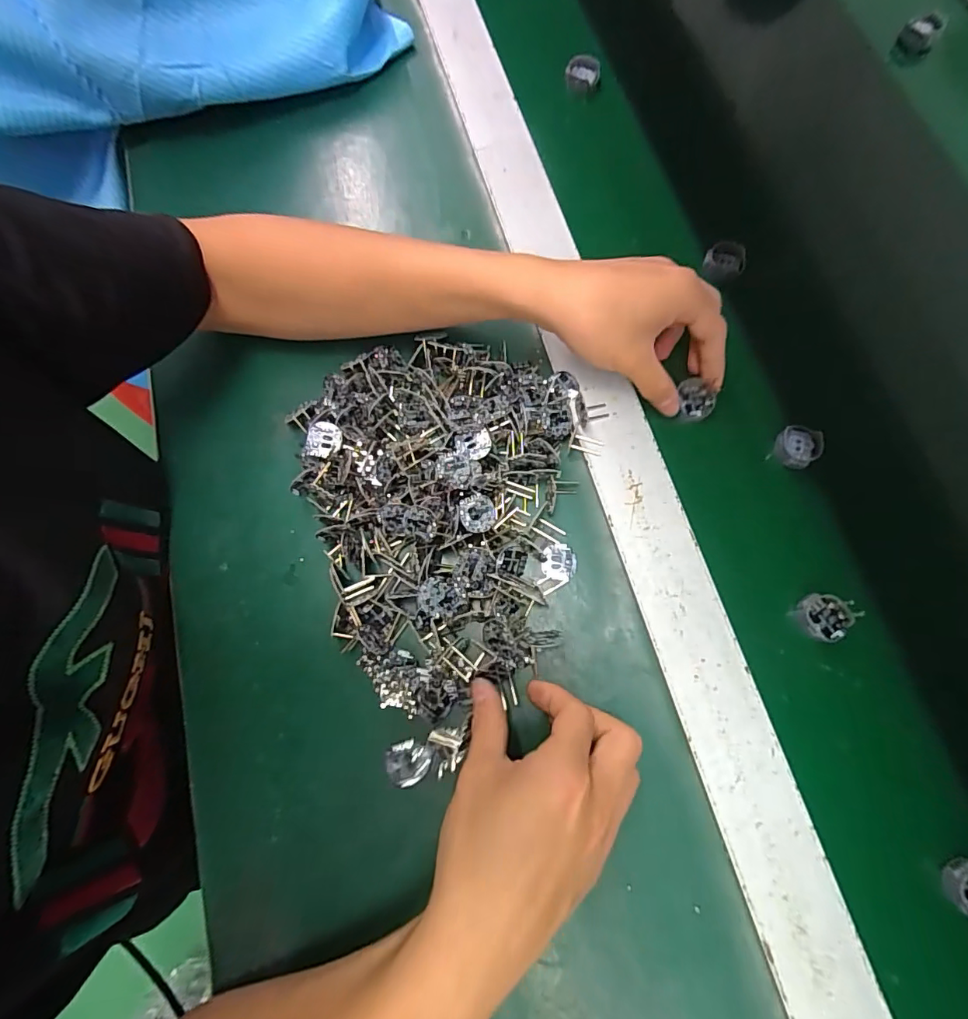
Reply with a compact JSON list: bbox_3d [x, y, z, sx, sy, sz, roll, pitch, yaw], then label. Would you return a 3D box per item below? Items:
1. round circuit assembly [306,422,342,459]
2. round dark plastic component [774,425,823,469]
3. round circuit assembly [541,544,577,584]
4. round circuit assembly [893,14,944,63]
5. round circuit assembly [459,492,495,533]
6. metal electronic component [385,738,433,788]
[{"bbox_3d":[-0.108,-0.047,0.339,0.023,0.004,0.024,0,91,3],"label":"round circuit assembly"},{"bbox_3d":[0.216,-0.044,0.344,0.028,0.010,0.027,-1,75,4],"label":"round dark plastic component"},{"bbox_3d":[0.050,0.035,0.327,0.021,0.004,0.024,23,78,10],"label":"round circuit assembly"},{"bbox_3d":[0.377,-0.409,0.434,0.027,0.026,0.027,-1,75,4],"label":"round circuit assembly"},{"bbox_3d":[-0.004,0.002,0.314,0.022,0.004,0.025,0,75,5],"label":"round circuit assembly"},{"bbox_3d":[-0.045,0.152,0.299,0.028,0.004,0.025,-19,74,-1],"label":"metal electronic component"}]

